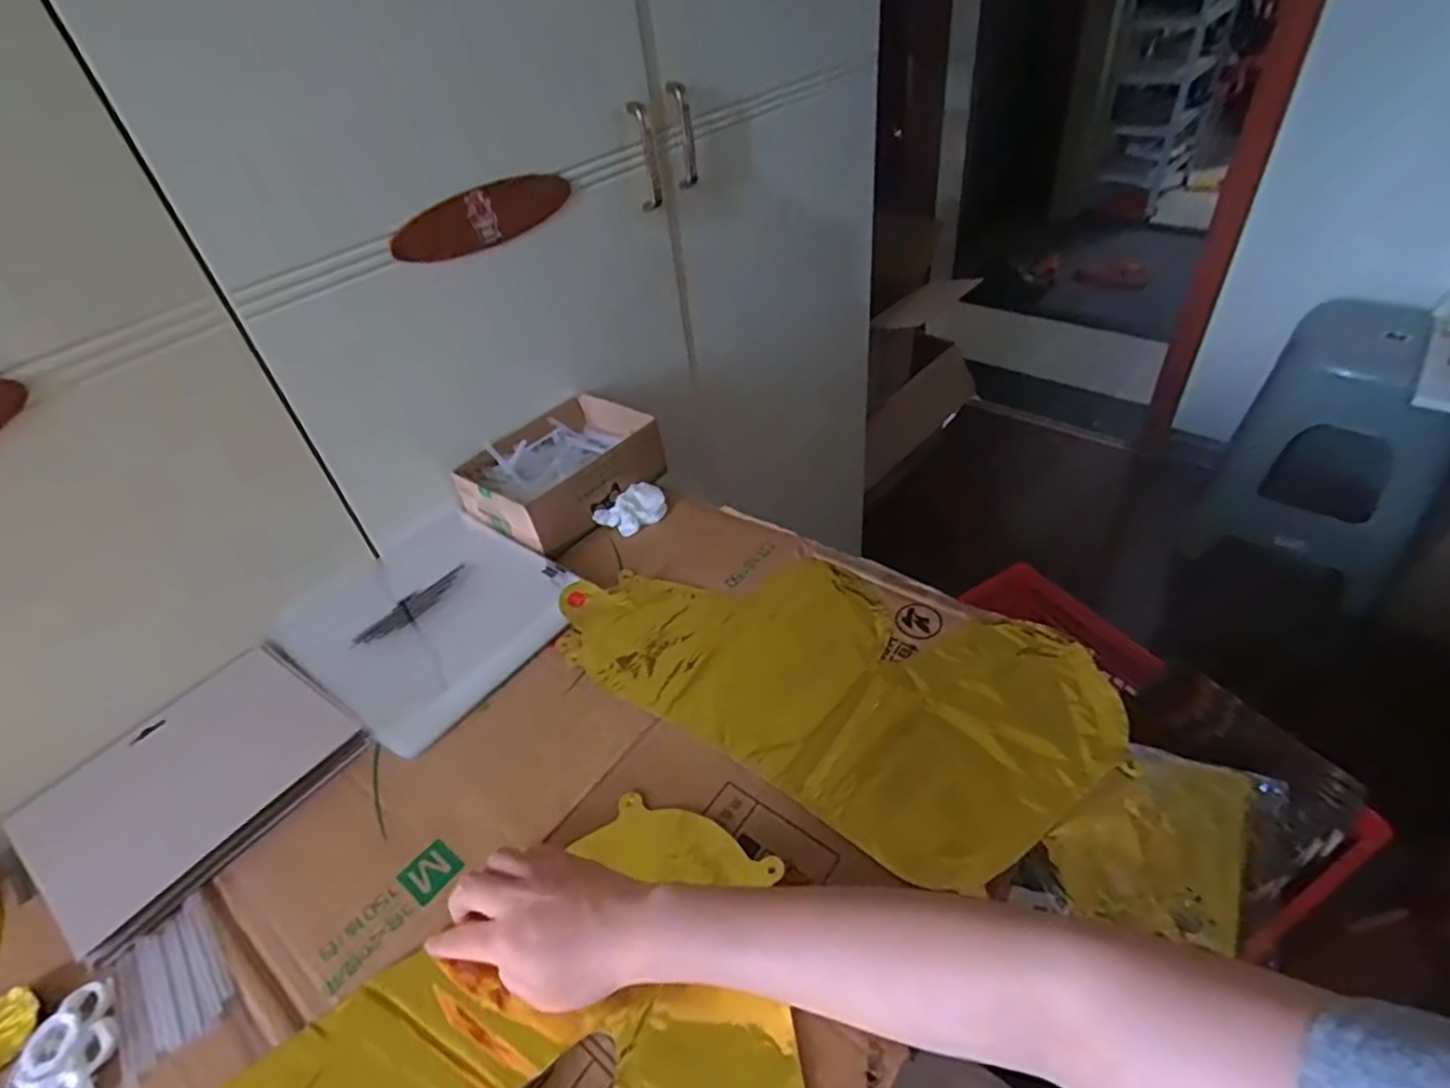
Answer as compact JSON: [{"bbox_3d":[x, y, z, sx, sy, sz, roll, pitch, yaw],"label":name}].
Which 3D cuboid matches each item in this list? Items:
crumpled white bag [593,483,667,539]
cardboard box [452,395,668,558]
[{"bbox_3d":[-0.092,-0.034,0.704,0.071,0.020,0.045,-36,50,-29],"label":"crumpled white bag"},{"bbox_3d":[-0.166,-0.082,0.726,0.142,0.057,0.195,26,51,31],"label":"cardboard box"}]

